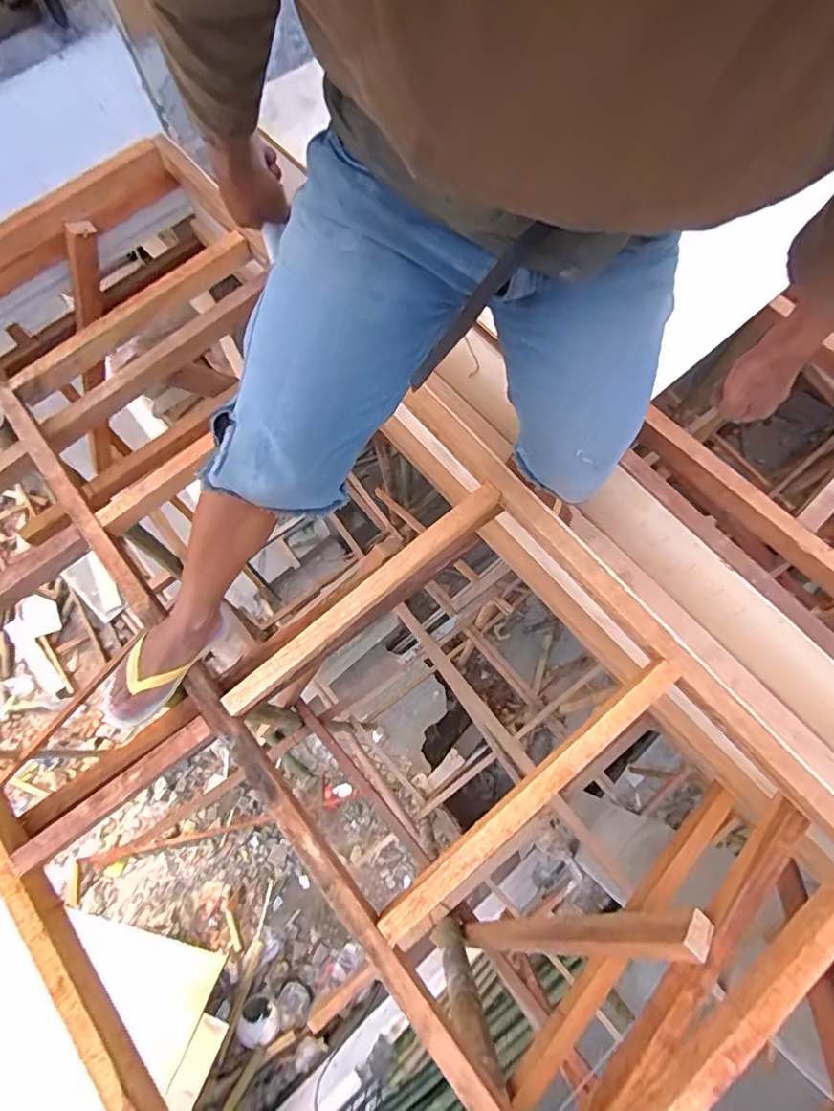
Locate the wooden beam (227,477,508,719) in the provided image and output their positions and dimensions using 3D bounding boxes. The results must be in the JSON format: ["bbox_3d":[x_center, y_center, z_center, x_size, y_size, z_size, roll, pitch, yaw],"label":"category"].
[{"bbox_3d":[-0.086,0.074,0.973,0.590,0.091,0.056,-38,76,-10],"label":"wooden beam"}]

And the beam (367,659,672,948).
[{"bbox_3d":[0.183,0.367,0.844,0.597,0.038,0.052,-38,76,-10],"label":"beam"}]

